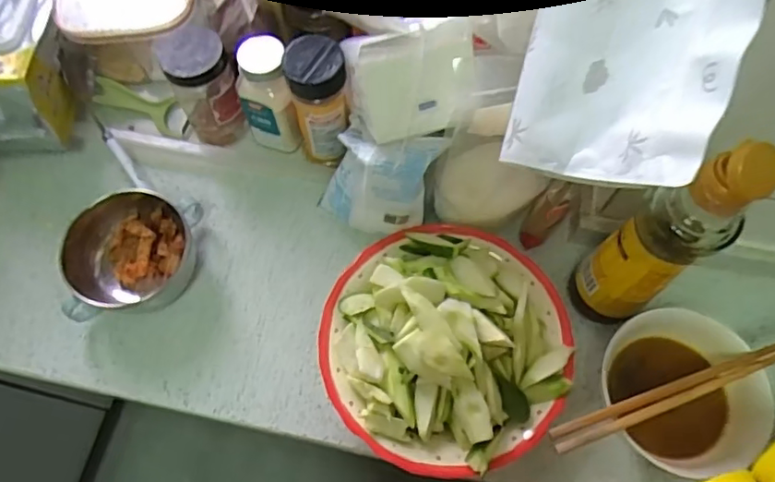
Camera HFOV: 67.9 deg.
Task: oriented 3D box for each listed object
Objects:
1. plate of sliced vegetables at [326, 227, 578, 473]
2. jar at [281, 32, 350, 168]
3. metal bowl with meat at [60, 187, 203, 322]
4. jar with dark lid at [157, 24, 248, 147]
[{"bbox_3d":[0.048,0.083,0.481,0.200,0.085,0.198,0,66,0],"label":"plate of sliced vegetables"},{"bbox_3d":[-0.062,-0.124,0.541,0.048,0.137,0.058,-5,66,-3],"label":"jar"},{"bbox_3d":[-0.230,0.012,0.530,0.103,0.058,0.110,0,66,0],"label":"metal bowl with meat"},{"bbox_3d":[-0.174,-0.144,0.561,0.055,0.125,0.056,0,66,0],"label":"jar with dark lid"}]

